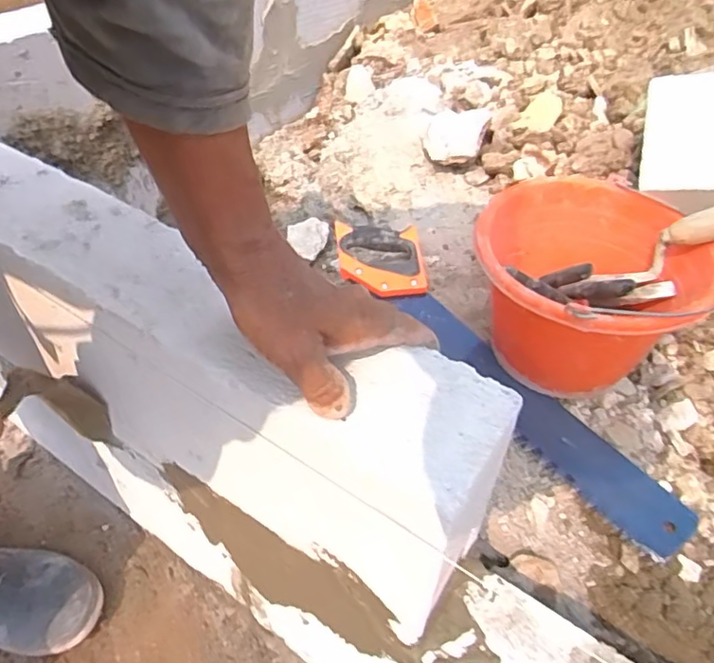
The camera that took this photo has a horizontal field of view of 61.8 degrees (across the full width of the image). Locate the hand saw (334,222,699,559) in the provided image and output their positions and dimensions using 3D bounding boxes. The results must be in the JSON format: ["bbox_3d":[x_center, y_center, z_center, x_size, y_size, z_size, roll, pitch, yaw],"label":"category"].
[{"bbox_3d":[0.136,0.021,0.688,0.097,0.031,0.545,-21,49,-24],"label":"hand saw"}]

